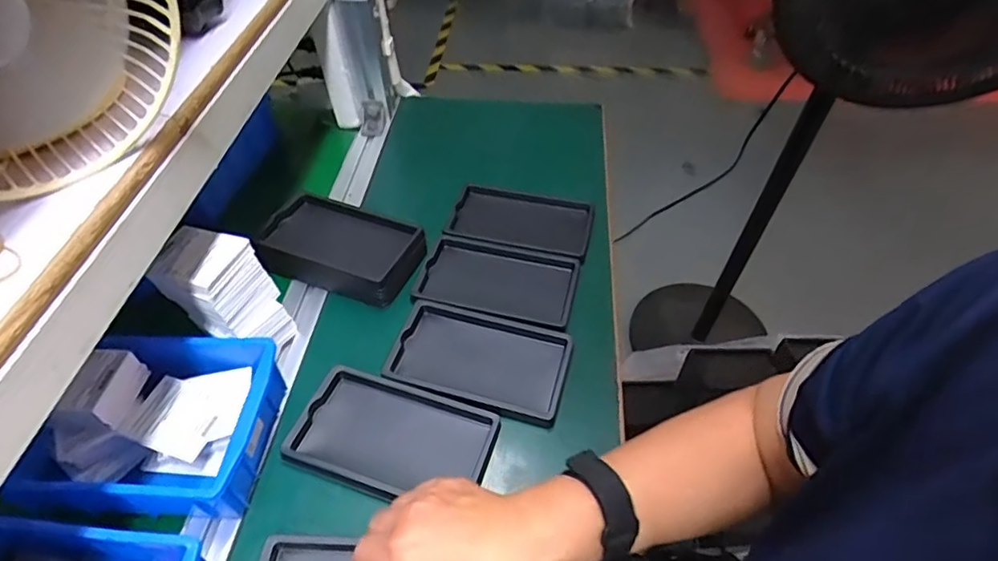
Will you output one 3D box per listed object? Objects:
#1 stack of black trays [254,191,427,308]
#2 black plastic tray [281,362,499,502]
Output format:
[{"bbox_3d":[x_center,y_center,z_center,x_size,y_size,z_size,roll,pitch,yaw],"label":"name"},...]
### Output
[{"bbox_3d":[-0.169,-0.037,0.599,0.170,0.036,0.102,17,52,15],"label":"stack of black trays"},{"bbox_3d":[-0.088,0.130,0.469,0.157,0.013,0.095,14,51,13],"label":"black plastic tray"}]

